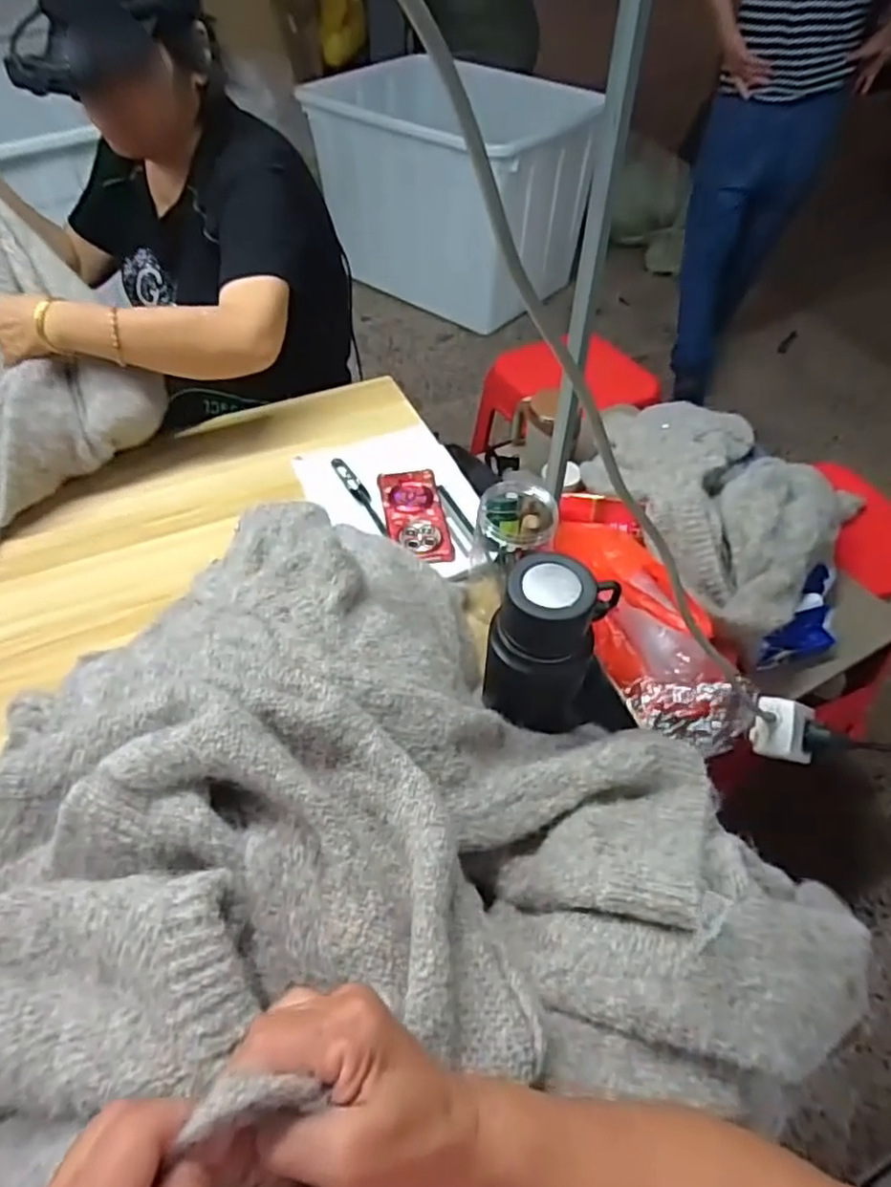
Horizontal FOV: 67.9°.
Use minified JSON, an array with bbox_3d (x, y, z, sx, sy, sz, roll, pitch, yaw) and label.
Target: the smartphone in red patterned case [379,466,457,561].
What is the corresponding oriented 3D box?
[{"bbox_3d":[-0.038,-0.101,0.843,0.074,0.012,0.162,-8,51,-8],"label":"smartphone in red patterned case"}]

